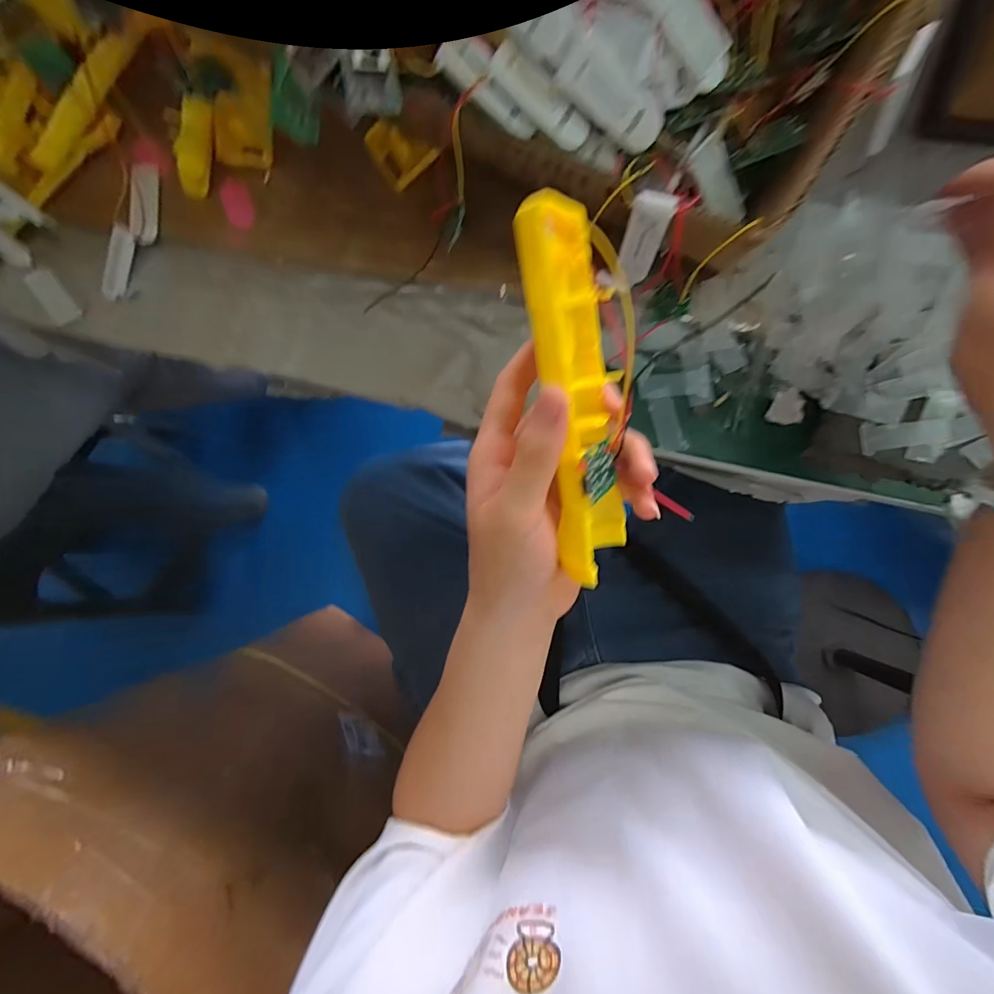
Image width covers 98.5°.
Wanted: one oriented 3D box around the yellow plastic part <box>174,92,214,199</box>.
[{"bbox_3d":[-0.234,-0.268,0.330,0.014,0.022,0.066,35,122,6],"label":"yellow plastic part"}]

